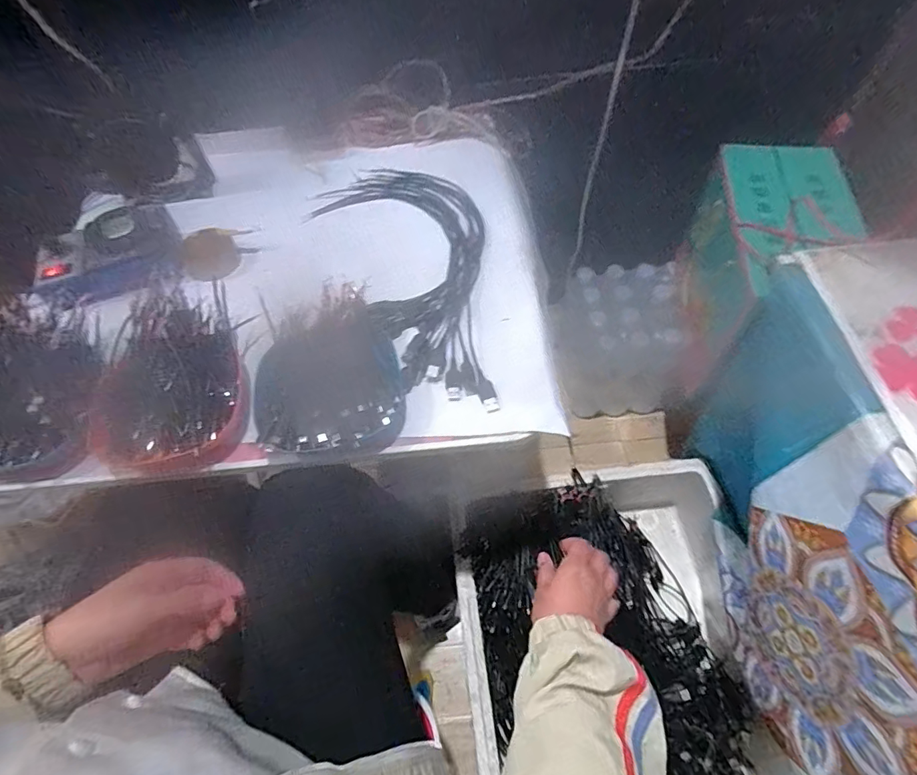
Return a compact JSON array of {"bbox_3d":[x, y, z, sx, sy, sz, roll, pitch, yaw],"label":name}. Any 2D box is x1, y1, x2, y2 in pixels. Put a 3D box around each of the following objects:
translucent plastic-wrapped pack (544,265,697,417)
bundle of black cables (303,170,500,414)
[{"bbox_3d":[0.322,-0.092,1.008,0.241,0.232,0.214,-5,59,1],"label":"translucent plastic-wrapped pack"},{"bbox_3d":[-0.032,-0.149,0.578,0.193,0.011,0.414,-27,60,-12],"label":"bundle of black cables"}]

